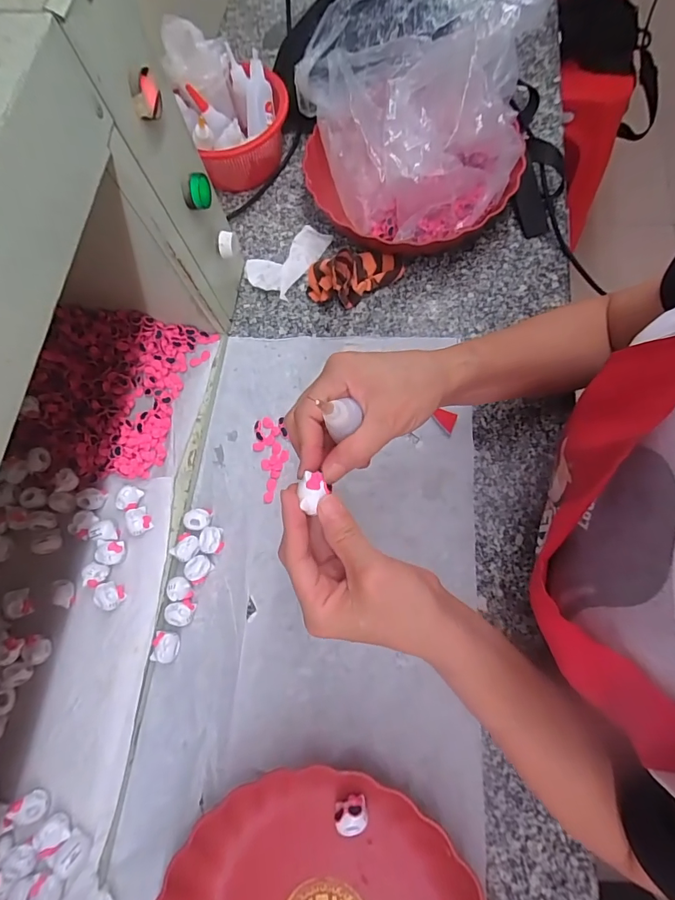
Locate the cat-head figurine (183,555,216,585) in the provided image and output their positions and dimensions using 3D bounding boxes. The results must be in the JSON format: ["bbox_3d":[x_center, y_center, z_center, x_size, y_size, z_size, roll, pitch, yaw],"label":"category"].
[{"bbox_3d":[-0.134,0.114,0.408,0.022,0.015,0.024,38,80,14],"label":"cat-head figurine"}]

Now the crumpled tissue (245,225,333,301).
[{"bbox_3d":[-0.062,-0.234,0.509,0.069,0.010,0.101,34,79,14],"label":"crumpled tissue"}]

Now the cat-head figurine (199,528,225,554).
[{"bbox_3d":[-0.124,0.089,0.415,0.020,0.014,0.024,-7,73,3],"label":"cat-head figurine"}]

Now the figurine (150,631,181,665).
[{"bbox_3d":[-0.158,0.181,0.390,0.021,0.012,0.027,2,73,5],"label":"figurine"}]

